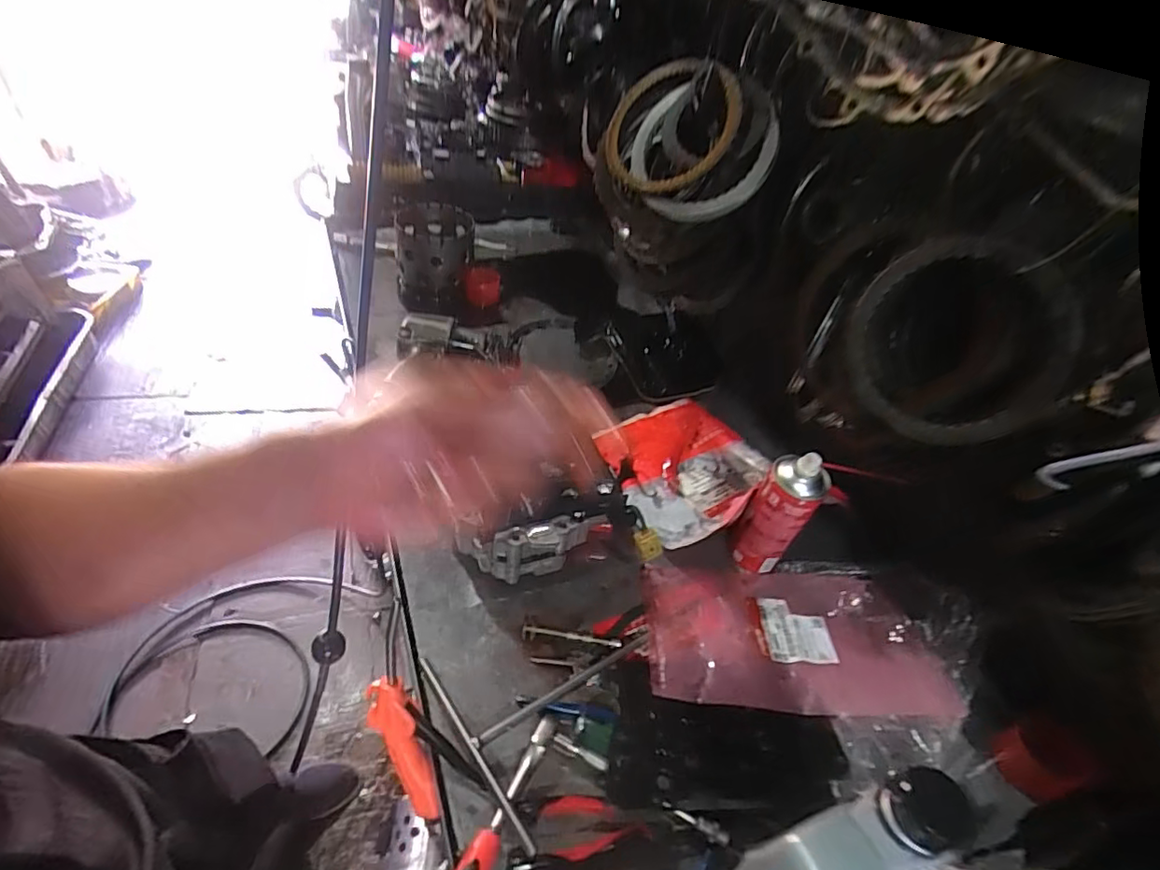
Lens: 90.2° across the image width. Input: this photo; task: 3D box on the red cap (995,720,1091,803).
[{"bbox_3d":[0.460,0.325,0.577,0.058,0.041,0.063,5,44,-5],"label":"red cap"}]

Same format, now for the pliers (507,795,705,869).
[{"bbox_3d":[0.023,0.326,0.483,0.161,0.027,0.049,1,44,-10],"label":"pliers"}]

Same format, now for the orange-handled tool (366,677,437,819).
[{"bbox_3d":[-0.154,0.275,0.501,0.035,0.141,0.024,-20,16,-27],"label":"orange-handled tool"}]

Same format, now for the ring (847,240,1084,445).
[{"bbox_3d":[0.320,-0.080,0.504,0.023,0.169,0.174,1,13,-41],"label":"ring"}]

